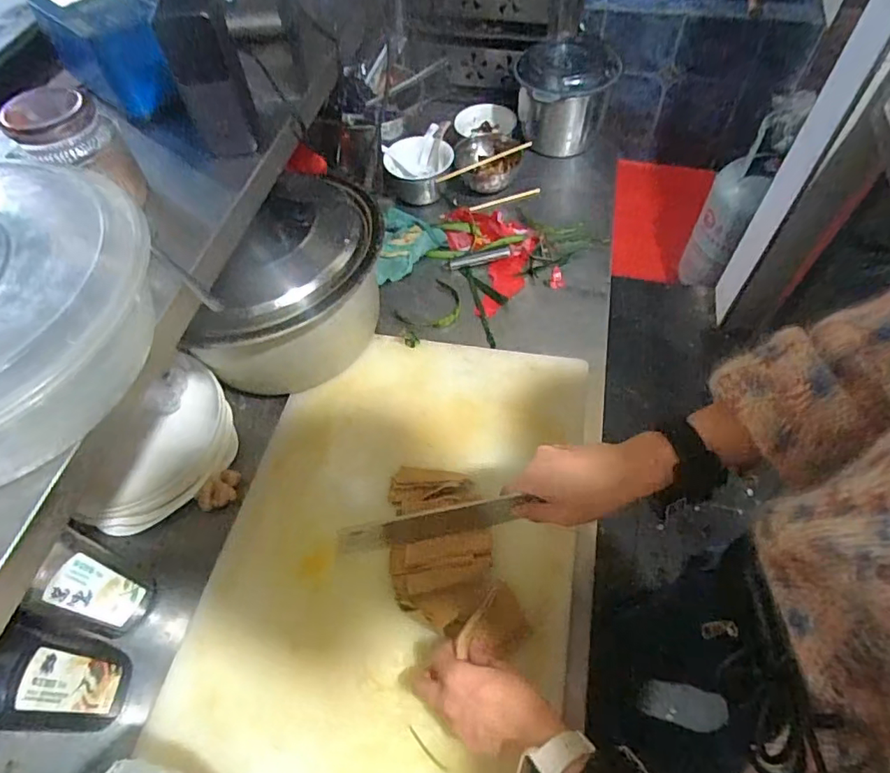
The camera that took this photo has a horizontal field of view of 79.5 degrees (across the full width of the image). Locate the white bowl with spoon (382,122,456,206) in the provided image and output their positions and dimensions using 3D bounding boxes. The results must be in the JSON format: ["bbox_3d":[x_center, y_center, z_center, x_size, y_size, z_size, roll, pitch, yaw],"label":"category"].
[{"bbox_3d":[-0.044,-0.392,0.948,0.120,0.072,0.111,-1,57,2],"label":"white bowl with spoon"}]

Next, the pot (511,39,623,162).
[{"bbox_3d":[0.218,-0.528,0.992,0.173,0.138,0.187,6,57,6],"label":"pot"}]

